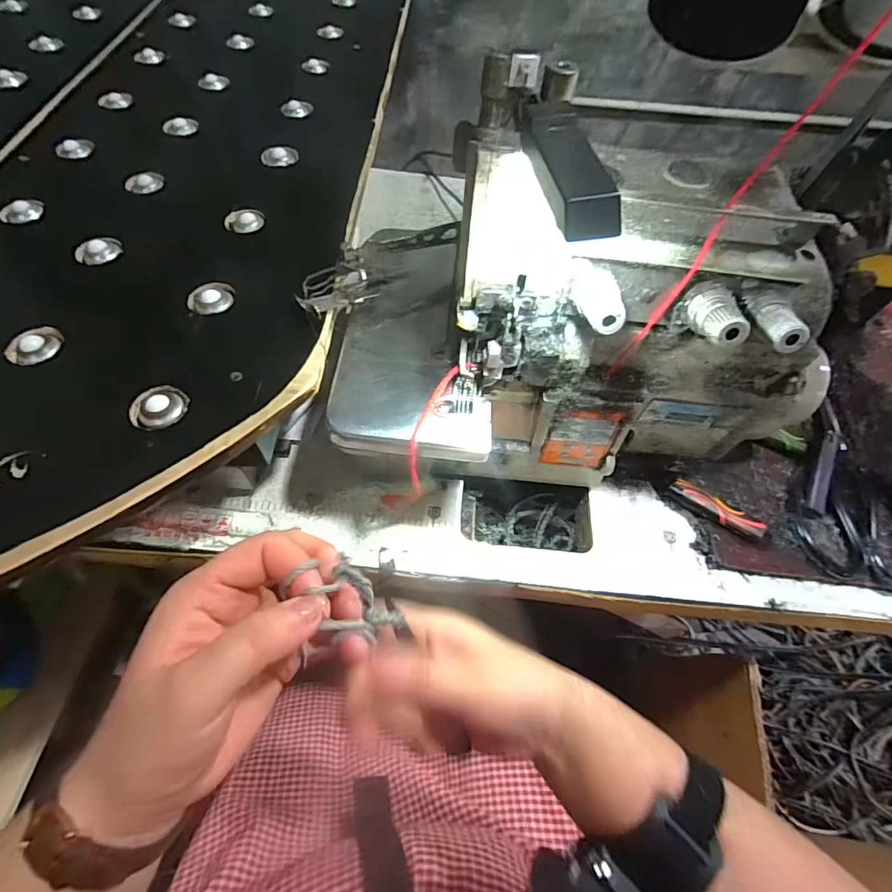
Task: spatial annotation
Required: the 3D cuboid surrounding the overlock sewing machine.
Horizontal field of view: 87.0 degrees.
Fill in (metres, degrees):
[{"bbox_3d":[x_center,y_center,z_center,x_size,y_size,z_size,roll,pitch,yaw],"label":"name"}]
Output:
[{"bbox_3d":[0.080,-0.095,0.342,0.319,0.213,0.181,-6,62,-6],"label":"overlock sewing machine"}]

